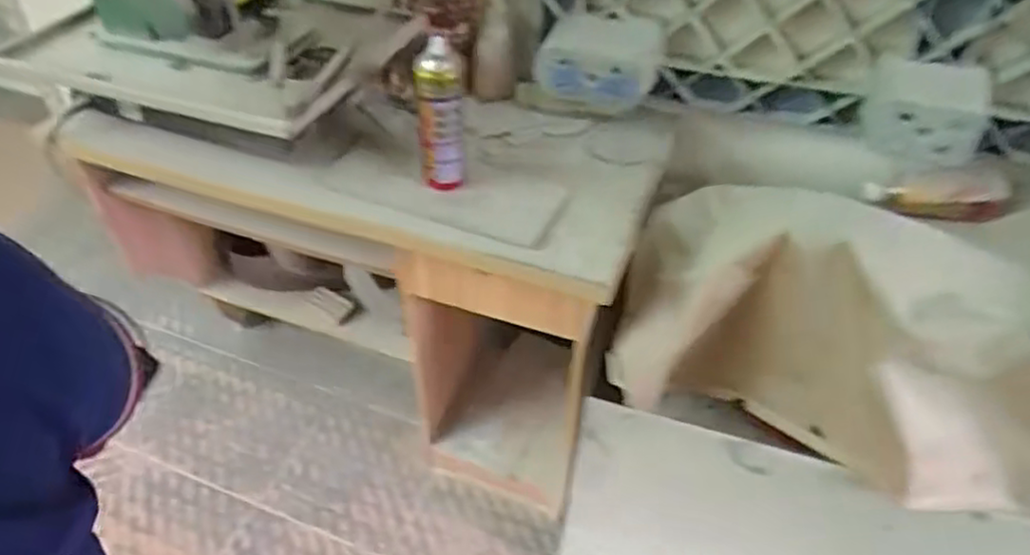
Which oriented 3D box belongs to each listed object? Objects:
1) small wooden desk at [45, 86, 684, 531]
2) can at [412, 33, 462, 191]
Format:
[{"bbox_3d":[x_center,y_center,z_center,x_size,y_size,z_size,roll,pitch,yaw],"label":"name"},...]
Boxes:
[{"bbox_3d":[-0.286,0.007,1.383,1.001,0.728,0.493,19,45,15],"label":"small wooden desk"},{"bbox_3d":[-0.107,-0.217,0.974,0.068,0.219,0.052,-1,43,-3],"label":"can"}]

